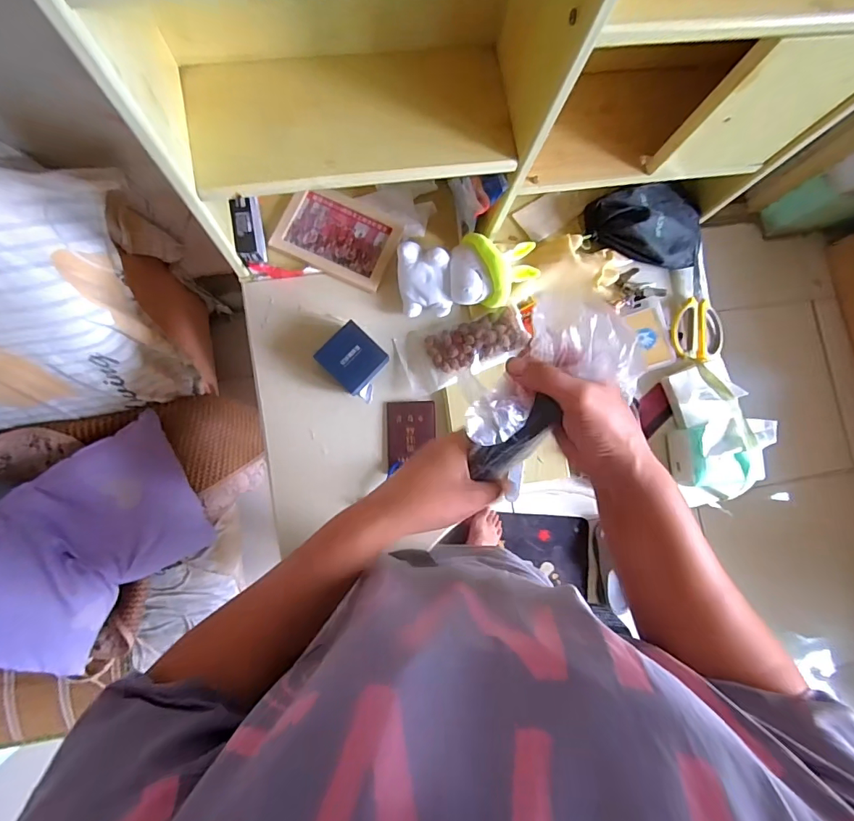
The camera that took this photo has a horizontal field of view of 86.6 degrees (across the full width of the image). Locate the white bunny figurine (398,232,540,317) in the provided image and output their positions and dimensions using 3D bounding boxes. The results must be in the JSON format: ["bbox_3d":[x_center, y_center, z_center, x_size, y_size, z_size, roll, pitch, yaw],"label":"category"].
[{"bbox_3d":[0.063,-0.193,0.655,0.207,0.095,0.092,-6,84,-8],"label":"white bunny figurine"}]

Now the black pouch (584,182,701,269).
[{"bbox_3d":[0.353,-0.300,0.724,0.191,0.048,0.123,8,82,-6],"label":"black pouch"}]

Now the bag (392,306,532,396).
[{"bbox_3d":[0.054,-0.093,0.675,0.186,0.025,0.095,-18,85,4],"label":"bag"}]

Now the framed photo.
[{"bbox_3d":[-0.134,-0.265,0.685,0.169,0.011,0.119,23,81,-4],"label":"framed photo"}]

